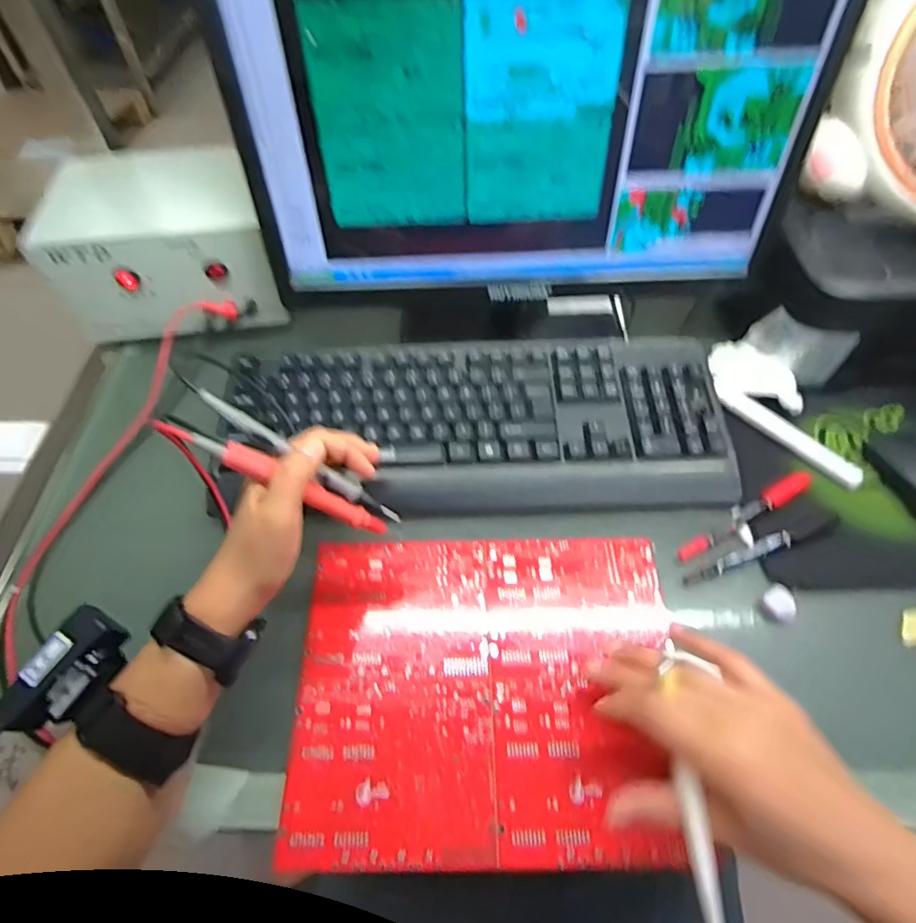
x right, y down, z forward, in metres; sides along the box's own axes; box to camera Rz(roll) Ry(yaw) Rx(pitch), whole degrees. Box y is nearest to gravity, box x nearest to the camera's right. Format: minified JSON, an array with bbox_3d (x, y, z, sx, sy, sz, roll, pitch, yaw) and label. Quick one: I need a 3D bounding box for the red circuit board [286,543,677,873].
[{"bbox_3d":[0.020,0.149,0.371,0.249,0.005,0.207,0,55,0],"label":"red circuit board"}]

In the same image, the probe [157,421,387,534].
[{"bbox_3d":[-0.105,0.011,0.330,0.145,0.013,0.017,29,54,-21],"label":"probe"}]

